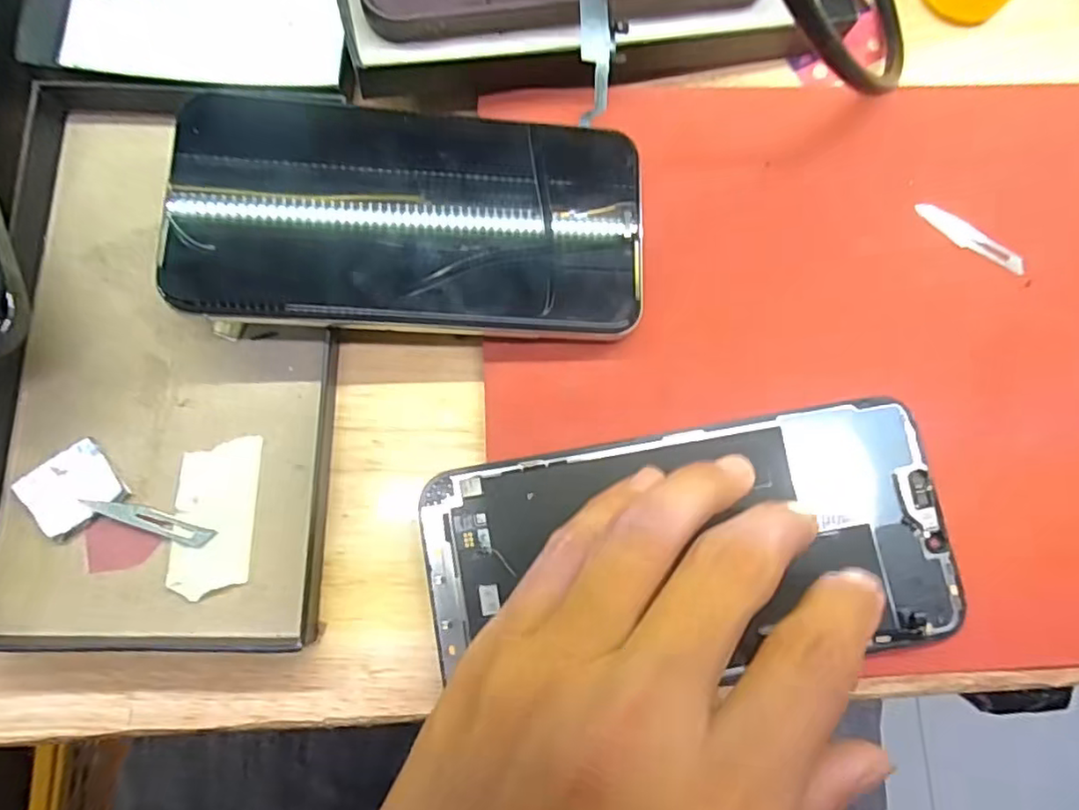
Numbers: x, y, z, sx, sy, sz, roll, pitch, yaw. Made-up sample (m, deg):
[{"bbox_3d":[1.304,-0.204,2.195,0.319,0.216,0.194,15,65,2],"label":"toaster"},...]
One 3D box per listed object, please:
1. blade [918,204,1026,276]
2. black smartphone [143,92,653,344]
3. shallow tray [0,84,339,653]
[{"bbox_3d":[0.144,-0.055,0.209,0.040,0.004,0.007,33,89,4],"label":"blade"},{"bbox_3d":[-0.036,-0.057,0.185,0.135,0.013,0.068,3,80,-9],"label":"black smartphone"},{"bbox_3d":[-0.112,-0.016,0.190,0.095,0.017,0.171,0,82,-2],"label":"shallow tray"}]

